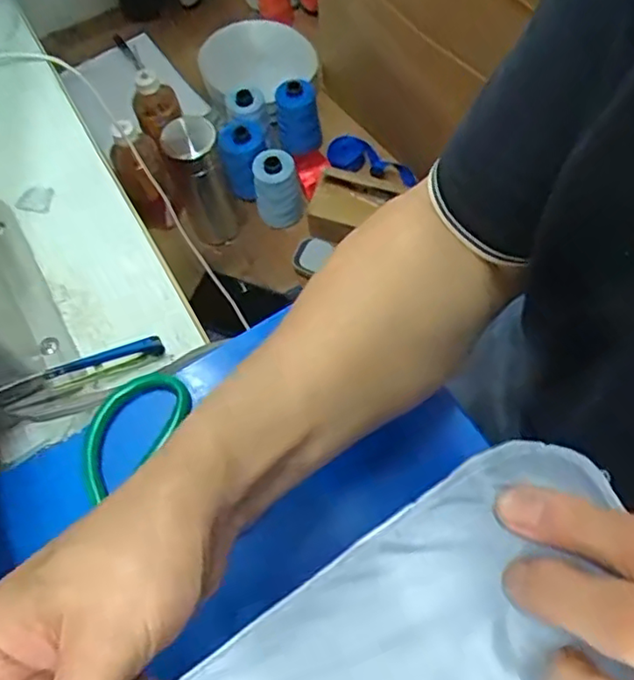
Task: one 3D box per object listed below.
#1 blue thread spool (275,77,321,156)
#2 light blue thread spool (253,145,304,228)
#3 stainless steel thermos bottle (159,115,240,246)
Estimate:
[{"bbox_3d":[-0.027,-0.330,0.938,0.060,0.124,0.059,-1,65,3],"label":"blue thread spool"},{"bbox_3d":[-0.054,-0.216,0.920,0.066,0.115,0.058,-2,65,2],"label":"light blue thread spool"},{"bbox_3d":[-0.156,-0.213,0.870,0.073,0.196,0.064,-20,65,-6],"label":"stainless steel thermos bottle"}]

